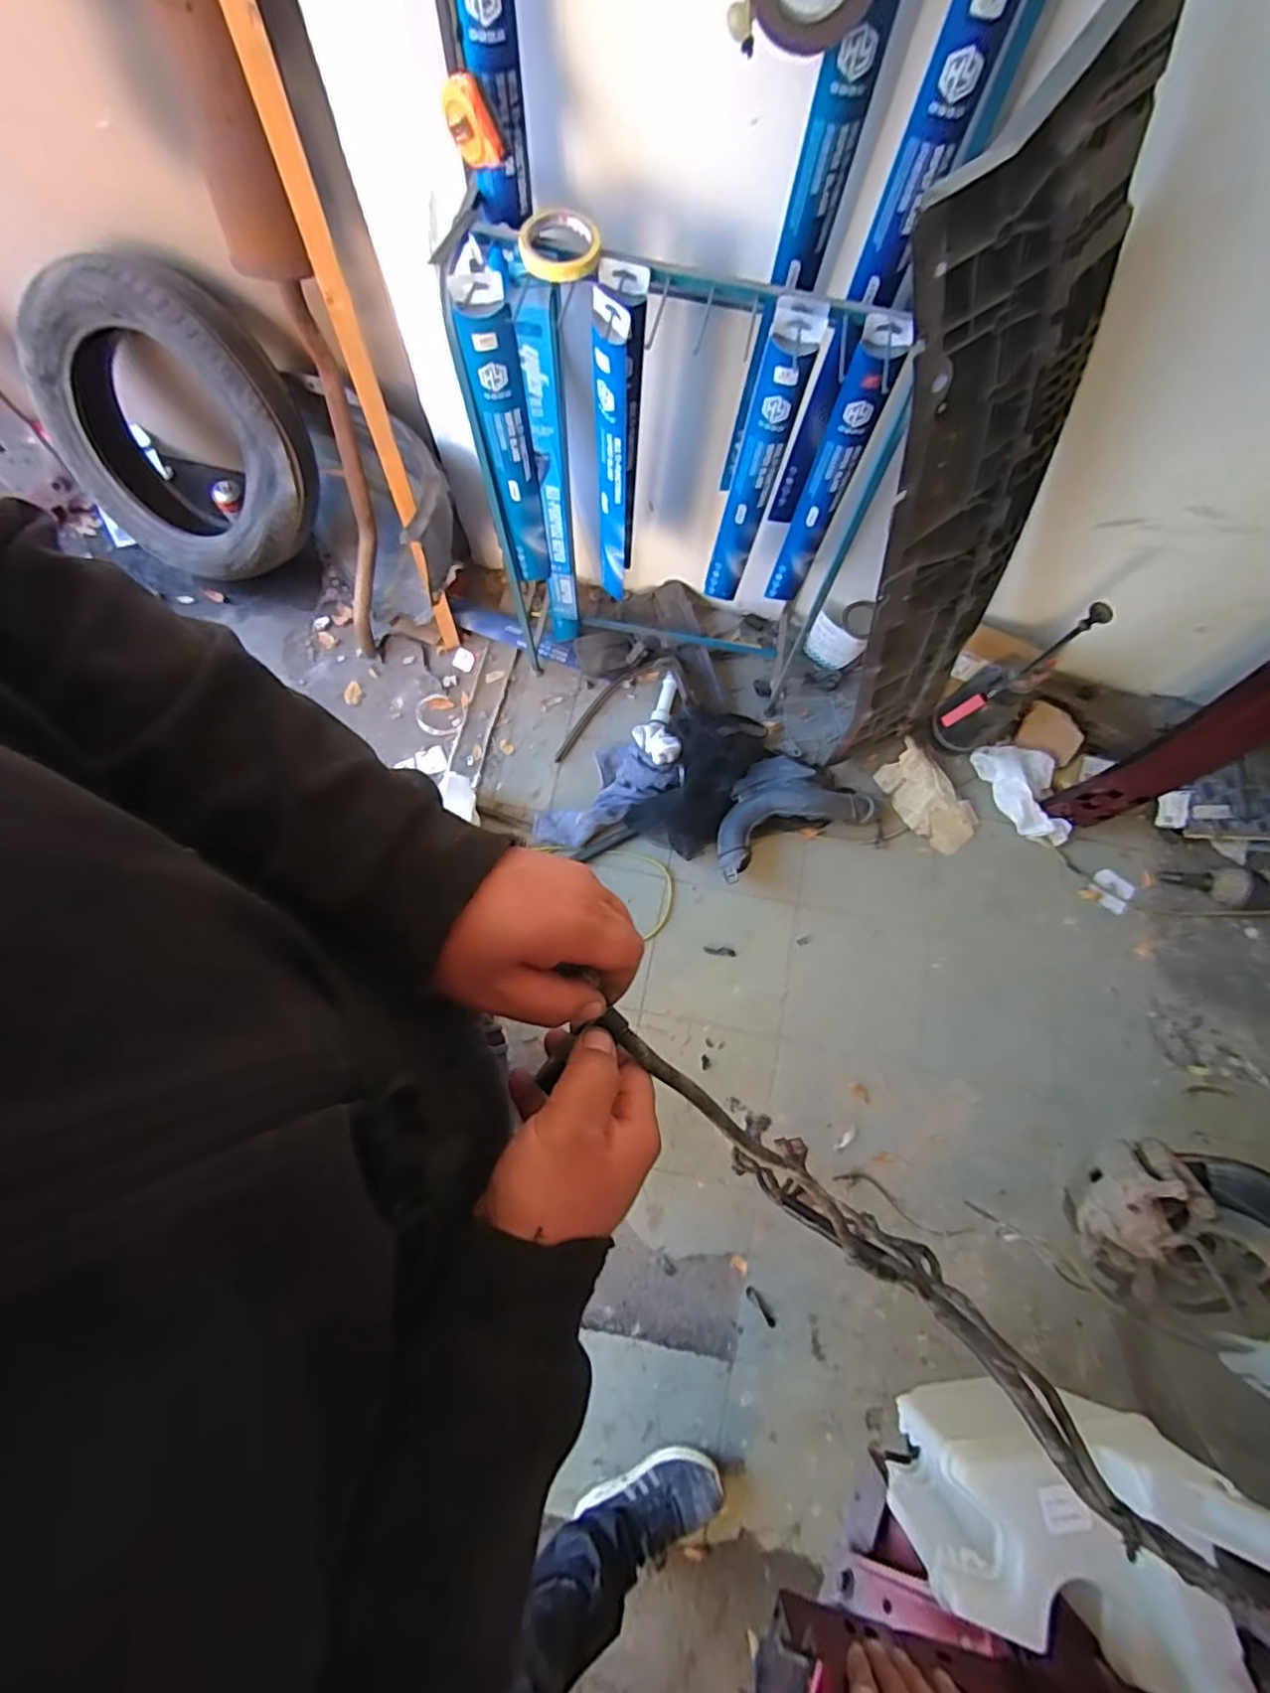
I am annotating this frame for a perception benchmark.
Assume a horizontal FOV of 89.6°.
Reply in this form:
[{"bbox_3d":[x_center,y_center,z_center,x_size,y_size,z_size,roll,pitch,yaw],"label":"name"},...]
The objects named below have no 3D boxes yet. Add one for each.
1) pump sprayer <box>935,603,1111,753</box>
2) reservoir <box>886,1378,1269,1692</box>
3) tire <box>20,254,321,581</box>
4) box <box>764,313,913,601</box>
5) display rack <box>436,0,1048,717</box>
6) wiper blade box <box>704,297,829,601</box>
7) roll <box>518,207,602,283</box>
[{"bbox_3d":[0.762,-0.319,1.334,0.169,0.455,0.130,-38,81,-10],"label":"pump sprayer"},{"bbox_3d":[0.381,0.573,0.550,0.243,0.228,0.168,17,76,2],"label":"reservoir"},{"bbox_3d":[-0.972,-0.890,1.404,0.554,0.544,0.223,-15,37,28],"label":"tire"},{"bbox_3d":[0.305,-0.577,1.032,0.073,0.517,0.047,26,77,4],"label":"box"},{"bbox_3d":[0.077,-0.708,0.970,0.615,1.311,0.321,12,78,2],"label":"display rack"},{"bbox_3d":[0.189,-0.580,1.024,0.075,0.526,0.047,20,77,3],"label":"wiper blade box"},{"bbox_3d":[-0.092,-0.730,0.773,0.095,0.027,0.095,1,76,-2],"label":"roll"}]

